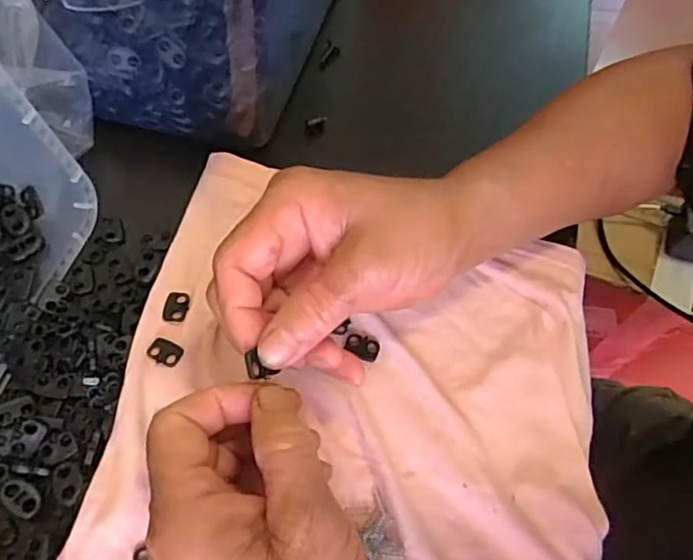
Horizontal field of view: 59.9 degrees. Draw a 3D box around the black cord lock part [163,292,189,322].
[{"bbox_3d":[-0.091,0.013,0.321,0.012,0.004,0.018,1,61,-2],"label":"black cord lock part"}]

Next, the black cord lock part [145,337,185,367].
[{"bbox_3d":[-0.093,0.036,0.307,0.018,0.004,0.012,28,63,12],"label":"black cord lock part"}]

